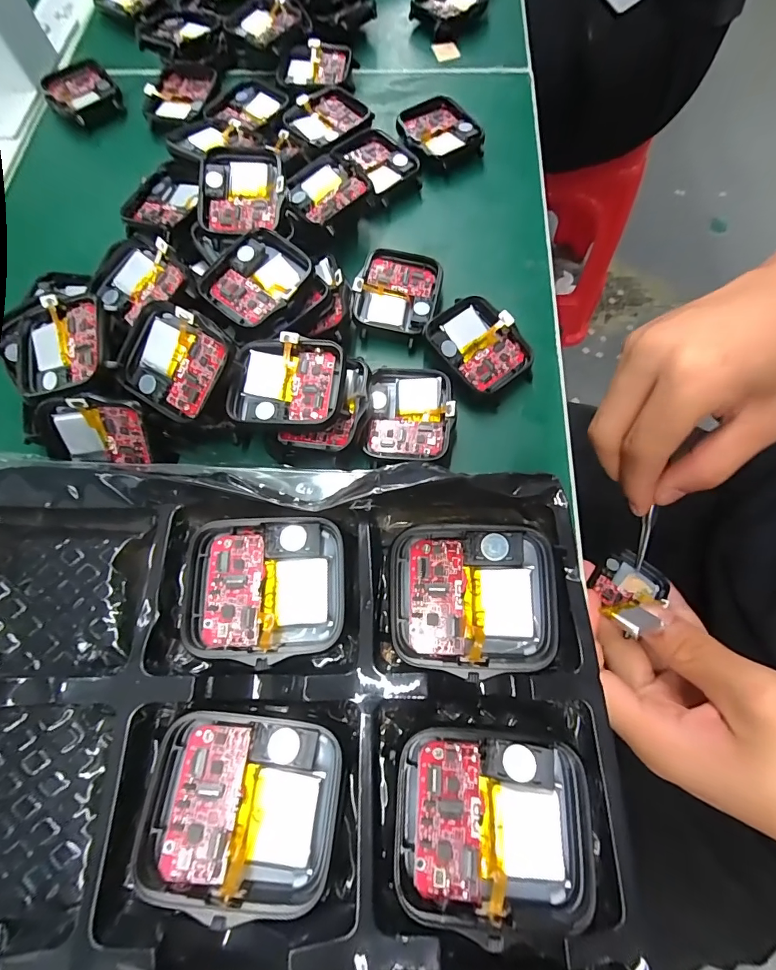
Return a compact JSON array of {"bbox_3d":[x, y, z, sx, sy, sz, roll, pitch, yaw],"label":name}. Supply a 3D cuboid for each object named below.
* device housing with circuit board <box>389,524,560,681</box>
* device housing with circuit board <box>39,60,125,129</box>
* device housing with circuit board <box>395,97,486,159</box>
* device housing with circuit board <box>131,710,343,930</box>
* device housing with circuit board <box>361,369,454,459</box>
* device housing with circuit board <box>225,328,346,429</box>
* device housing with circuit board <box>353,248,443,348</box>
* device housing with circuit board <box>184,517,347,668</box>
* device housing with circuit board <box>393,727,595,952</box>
[{"bbox_3d":[0.022,0.030,0.111,0.043,0.013,0.035,4,71,4],"label":"device housing with circuit board"},{"bbox_3d":[-0.182,-0.231,0.252,0.038,0.014,0.043,-35,73,-9],"label":"device housing with circuit board"},{"bbox_3d":[0.028,-0.192,0.230,0.036,0.008,0.042,-28,72,-7],"label":"device housing with circuit board"},{"bbox_3d":[-0.034,0.074,0.098,0.043,0.008,0.036,6,71,5],"label":"device housing with circuit board"},{"bbox_3d":[0.009,-0.031,0.174,0.035,0.015,0.039,4,71,4],"label":"device housing with circuit board"},{"bbox_3d":[-0.038,-0.040,0.160,0.040,0.011,0.036,6,71,5],"label":"device housing with circuit board"},{"bbox_3d":[0.005,-0.088,0.196,0.038,0.007,0.043,10,81,-5],"label":"device housing with circuit board"},{"bbox_3d":[-0.034,0.028,0.117,0.043,0.009,0.037,-4,71,1],"label":"device housing with circuit board"},{"bbox_3d":[0.024,0.076,0.095,0.043,0.006,0.036,4,71,4],"label":"device housing with circuit board"}]

